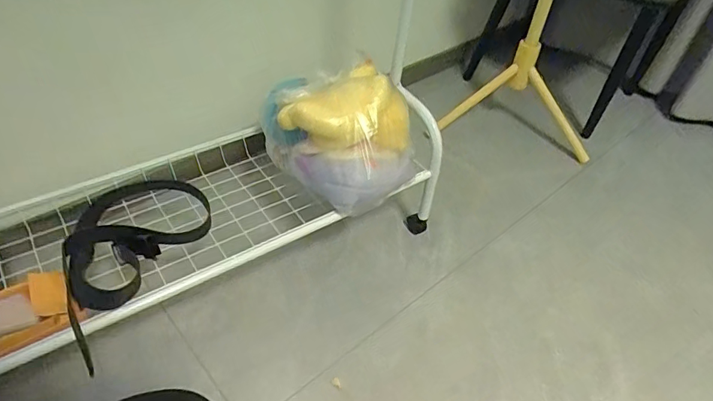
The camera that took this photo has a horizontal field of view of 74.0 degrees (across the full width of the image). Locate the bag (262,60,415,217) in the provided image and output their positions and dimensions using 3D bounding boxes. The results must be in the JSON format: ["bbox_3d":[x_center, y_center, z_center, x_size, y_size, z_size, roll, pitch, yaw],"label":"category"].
[{"bbox_3d":[-0.026,-0.116,0.830,0.197,0.169,0.235,-23,51,-26],"label":"bag"}]

